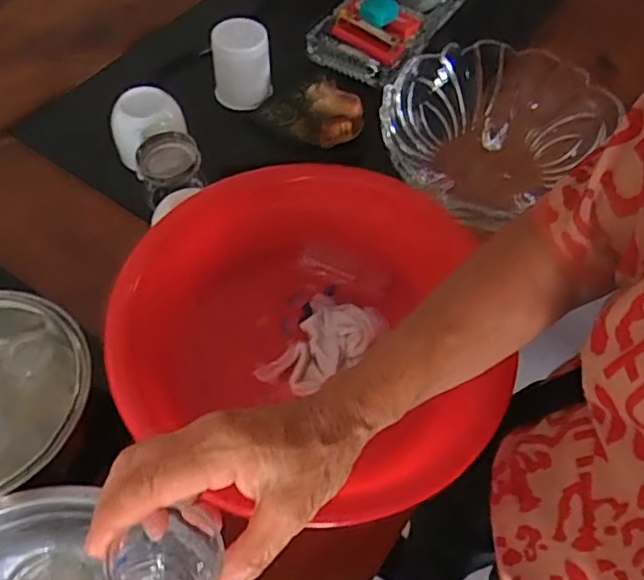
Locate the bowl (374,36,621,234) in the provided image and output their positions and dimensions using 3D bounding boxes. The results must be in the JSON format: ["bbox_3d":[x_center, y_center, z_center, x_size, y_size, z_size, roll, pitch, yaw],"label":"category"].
[{"bbox_3d":[0.165,-0.156,0.635,0.215,0.093,0.179,-33,65,-21],"label":"bowl"}]

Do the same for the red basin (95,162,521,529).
[{"bbox_3d":[0.000,0.033,0.519,0.297,0.119,0.281,1,58,-2],"label":"red basin"}]

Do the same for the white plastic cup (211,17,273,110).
[{"bbox_3d":[-0.095,-0.263,0.720,0.061,0.084,0.059,1,58,-2],"label":"white plastic cup"}]

